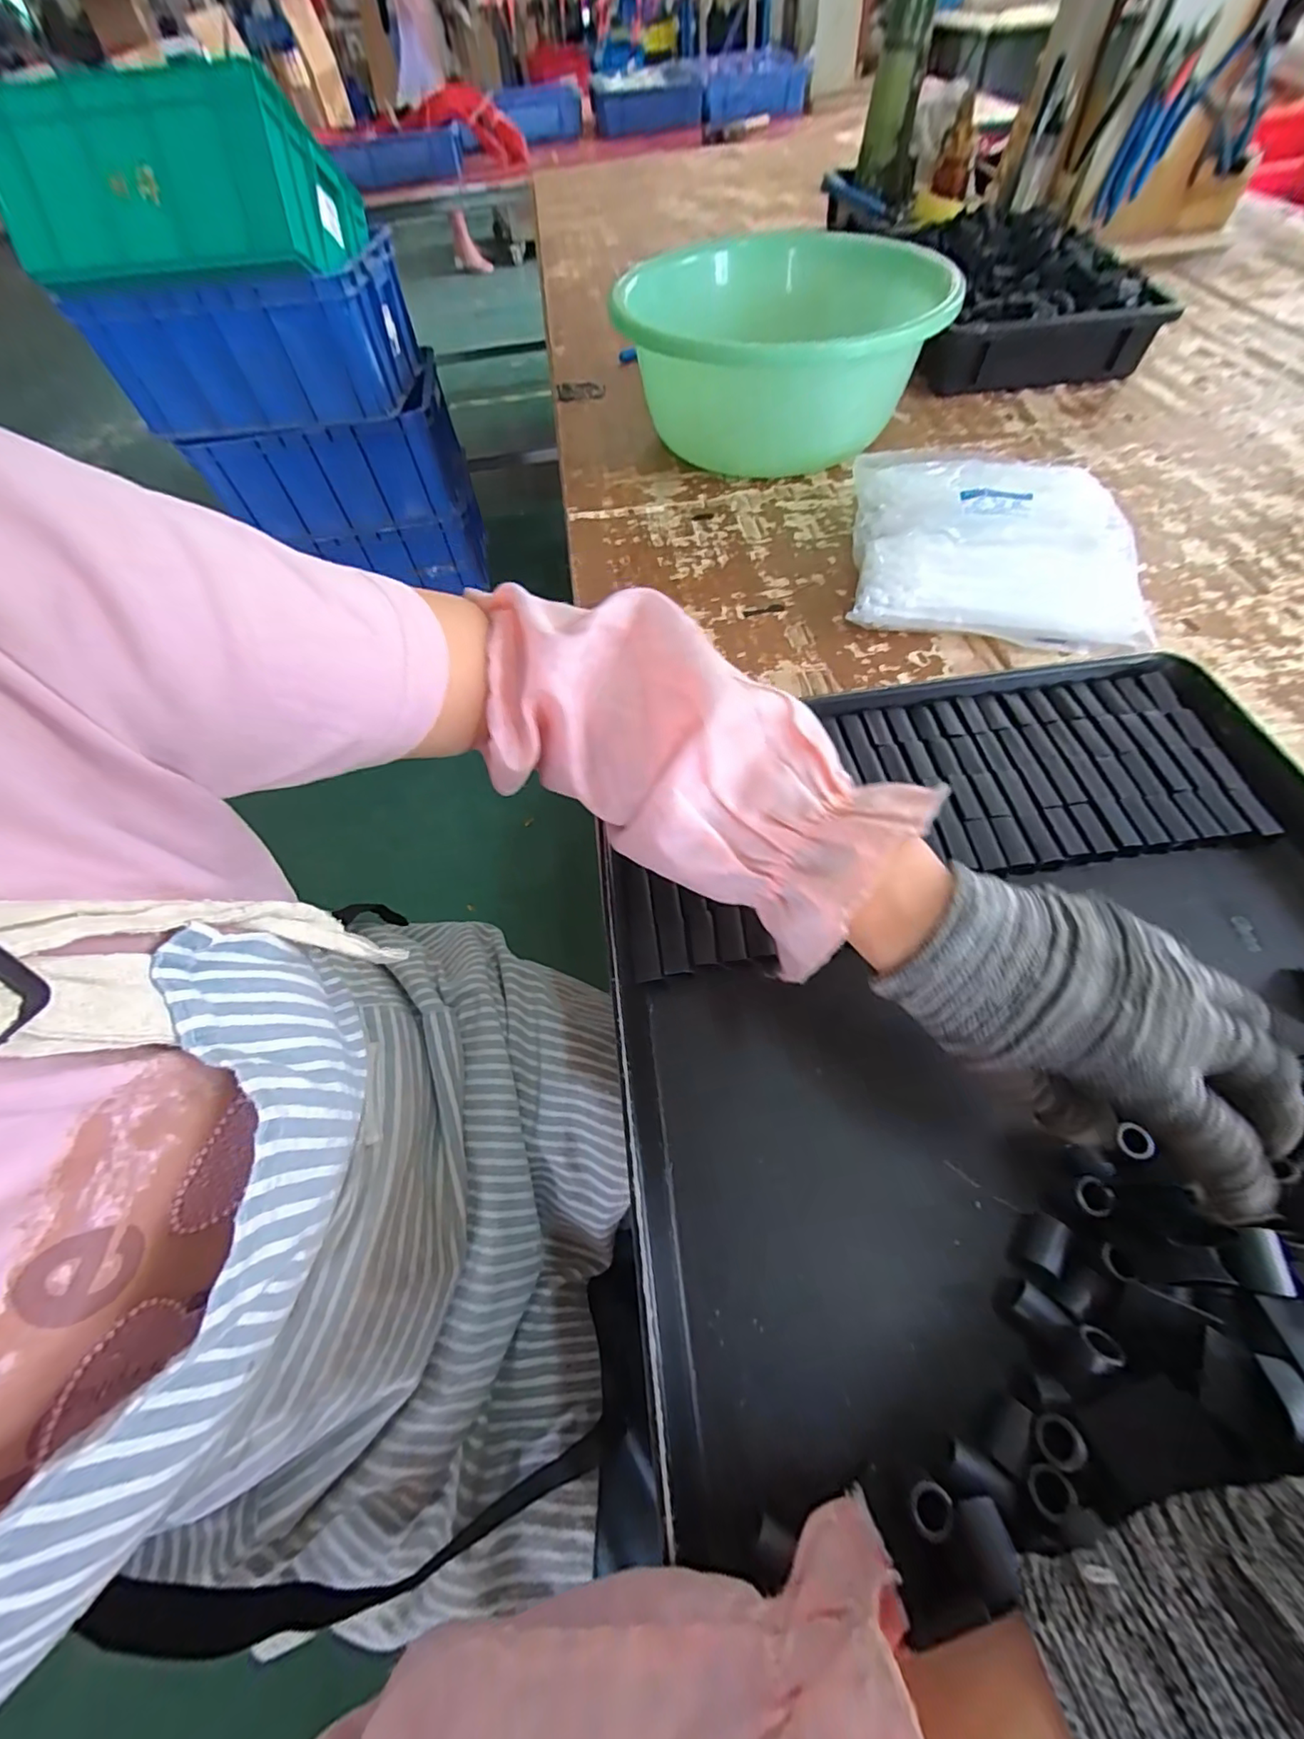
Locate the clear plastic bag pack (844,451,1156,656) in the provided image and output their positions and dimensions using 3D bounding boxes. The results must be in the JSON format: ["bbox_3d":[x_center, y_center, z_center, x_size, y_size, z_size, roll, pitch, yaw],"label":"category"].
[{"bbox_3d":[0.272,-0.278,0.466,0.205,0.045,0.241,8,59,9],"label":"clear plastic bag pack"}]

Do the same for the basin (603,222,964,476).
[{"bbox_3d":[0.120,-0.508,0.573,0.290,0.121,0.293,-2,58,3],"label":"basin"}]

